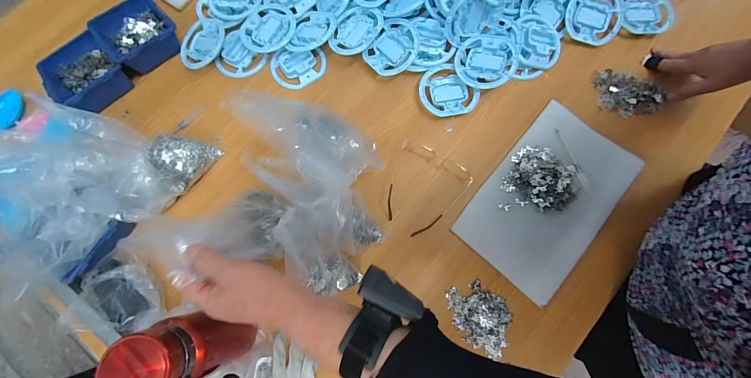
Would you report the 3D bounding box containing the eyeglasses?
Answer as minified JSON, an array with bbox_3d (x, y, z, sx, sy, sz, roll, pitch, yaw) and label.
[{"bbox_3d":[0.080,0.001,0.538,0.132,0.035,0.148,29,79,8],"label":"eyeglasses"}]

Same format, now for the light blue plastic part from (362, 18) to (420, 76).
[{"bbox_3d":[0.036,-0.263,0.586,0.087,0.019,0.106,37,80,9],"label":"light blue plastic part"}]

